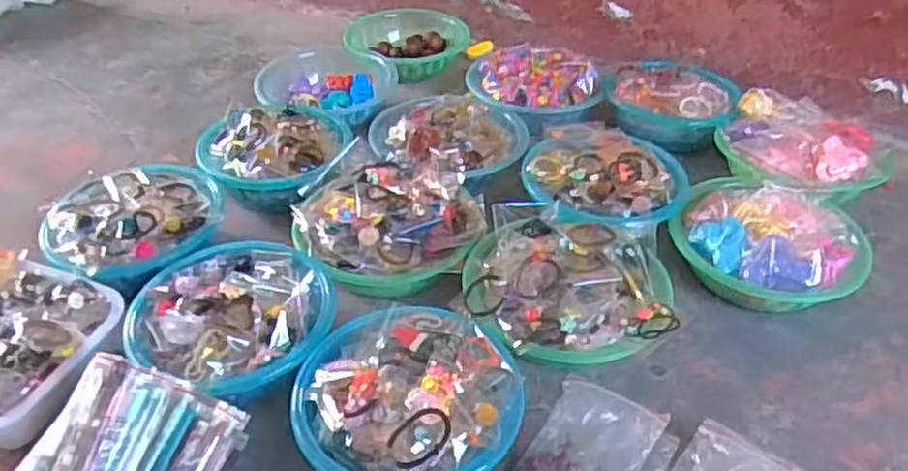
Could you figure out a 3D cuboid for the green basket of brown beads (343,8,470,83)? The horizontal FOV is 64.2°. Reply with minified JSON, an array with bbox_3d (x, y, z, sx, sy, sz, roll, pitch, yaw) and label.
[{"bbox_3d":[-0.095,-0.380,1.432,0.249,0.071,0.206,-25,45,-28],"label":"green basket of brown beads"}]

